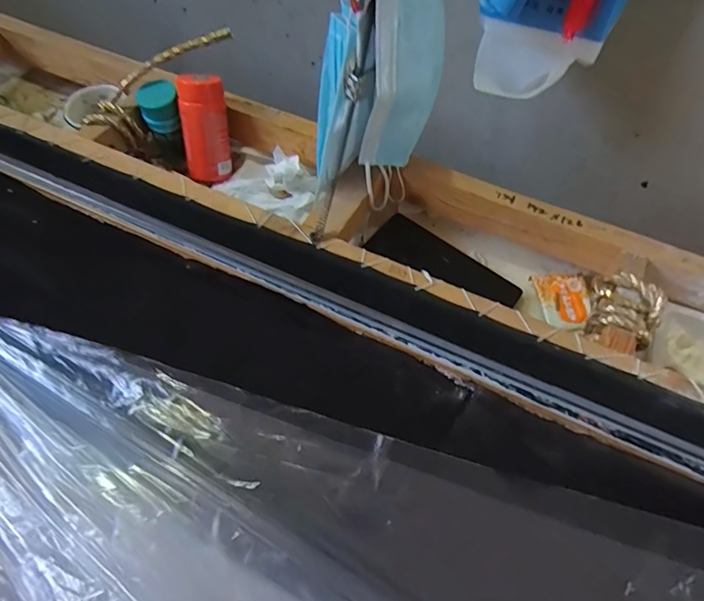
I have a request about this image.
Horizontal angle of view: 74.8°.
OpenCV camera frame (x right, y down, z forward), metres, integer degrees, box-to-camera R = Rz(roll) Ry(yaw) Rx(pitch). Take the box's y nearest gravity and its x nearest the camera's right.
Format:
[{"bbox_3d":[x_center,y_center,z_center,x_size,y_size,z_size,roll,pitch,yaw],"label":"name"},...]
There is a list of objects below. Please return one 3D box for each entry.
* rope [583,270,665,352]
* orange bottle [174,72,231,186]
[{"bbox_3d":[0.231,0.006,0.391,0.054,0.030,0.061,26,65,14],"label":"rope"},{"bbox_3d":[-0.165,-0.189,0.509,0.048,0.108,0.030,6,35,5],"label":"orange bottle"}]

